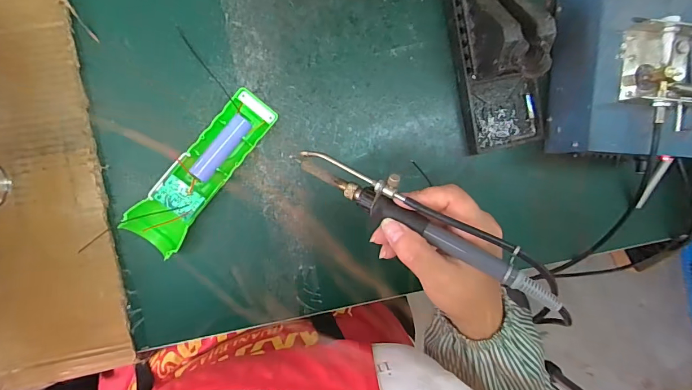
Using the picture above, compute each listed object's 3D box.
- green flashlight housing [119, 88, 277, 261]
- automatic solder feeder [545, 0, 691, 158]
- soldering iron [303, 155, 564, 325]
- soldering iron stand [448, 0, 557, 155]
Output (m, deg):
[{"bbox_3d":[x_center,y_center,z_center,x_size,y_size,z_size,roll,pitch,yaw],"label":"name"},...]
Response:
[{"bbox_3d":[-0.126,-0.021,0.351,0.046,0.034,0.159,40,88,-7],"label":"green flashlight housing"},{"bbox_3d":[0.274,-0.130,0.343,0.125,0.119,0.207,2,93,-7],"label":"automatic solder feeder"},{"bbox_3d":[0.053,0.020,0.264,0.205,0.024,0.033,29,90,16],"label":"soldering iron"},{"bbox_3d":[0.153,-0.124,0.361,0.080,0.070,0.157,-12,95,-6],"label":"soldering iron stand"}]

